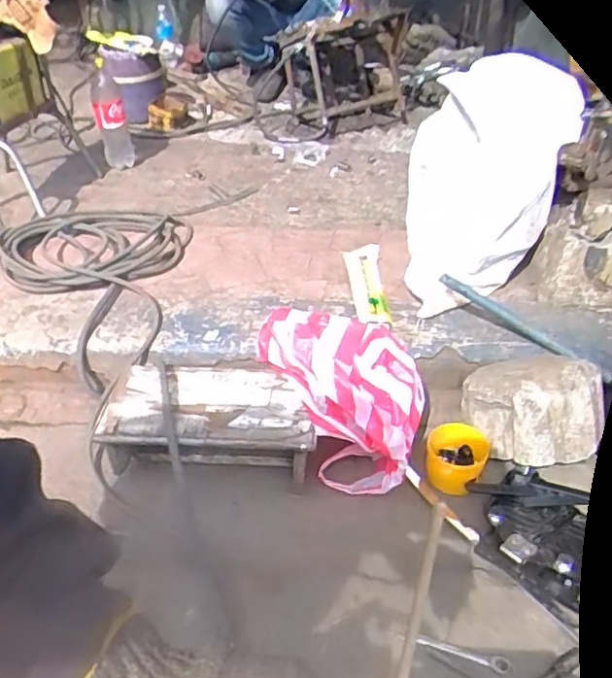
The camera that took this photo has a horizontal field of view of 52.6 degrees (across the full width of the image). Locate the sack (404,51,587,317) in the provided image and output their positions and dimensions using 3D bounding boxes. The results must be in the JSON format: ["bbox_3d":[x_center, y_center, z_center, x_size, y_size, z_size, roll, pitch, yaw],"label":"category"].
[{"bbox_3d":[0.397,-0.326,1.362,0.325,0.475,0.297,6,42,7],"label":"sack"}]

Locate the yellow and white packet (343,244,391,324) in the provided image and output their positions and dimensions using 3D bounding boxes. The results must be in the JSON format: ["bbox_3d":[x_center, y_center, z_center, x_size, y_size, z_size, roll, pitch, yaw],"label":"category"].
[{"bbox_3d":[0.143,-0.136,1.470,0.080,0.020,0.282,-1,42,-1],"label":"yellow and white packet"}]

